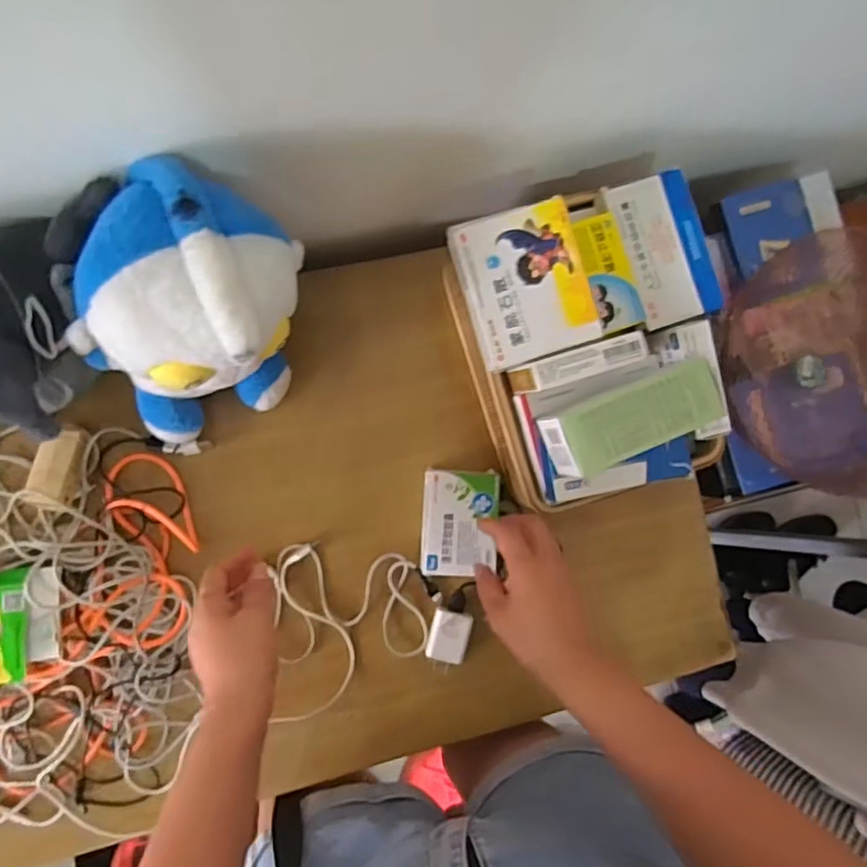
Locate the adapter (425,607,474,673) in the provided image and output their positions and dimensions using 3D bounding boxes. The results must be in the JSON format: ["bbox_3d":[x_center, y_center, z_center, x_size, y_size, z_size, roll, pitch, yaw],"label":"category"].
[{"bbox_3d":[0.015,0.206,0.628,0.038,0.021,0.059,15,84,-6],"label":"adapter"}]

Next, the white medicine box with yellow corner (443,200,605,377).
[{"bbox_3d":[0.076,-0.123,0.518,0.097,0.023,0.121,-18,88,-8],"label":"white medicine box with yellow corner"}]

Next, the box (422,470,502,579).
[{"bbox_3d":[0.026,0.088,0.621,0.070,0.027,0.100,4,86,-7],"label":"box"}]

